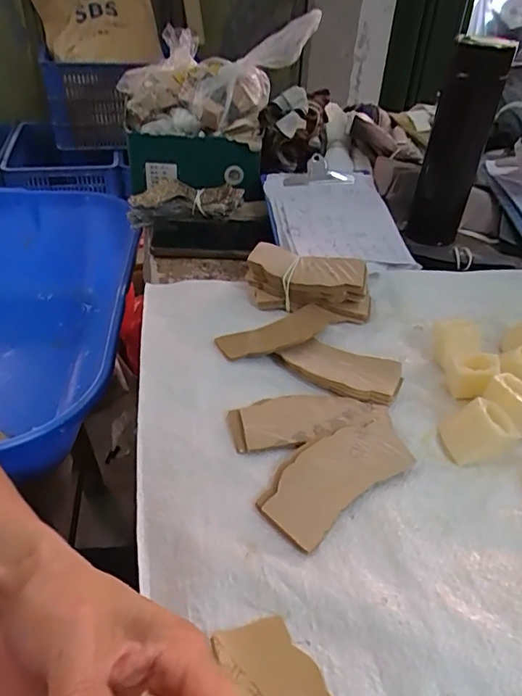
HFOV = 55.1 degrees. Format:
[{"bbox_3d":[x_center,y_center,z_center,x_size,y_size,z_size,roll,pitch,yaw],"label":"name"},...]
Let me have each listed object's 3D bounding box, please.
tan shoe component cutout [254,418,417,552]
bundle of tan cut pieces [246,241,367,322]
[{"bbox_3d":[0.051,0.083,0.339,0.115,0.012,0.053,-27,48,-33],"label":"tan shoe component cutout"},{"bbox_3d":[0.047,-0.065,0.497,0.126,0.041,0.057,14,40,13],"label":"bundle of tan cut pieces"}]

